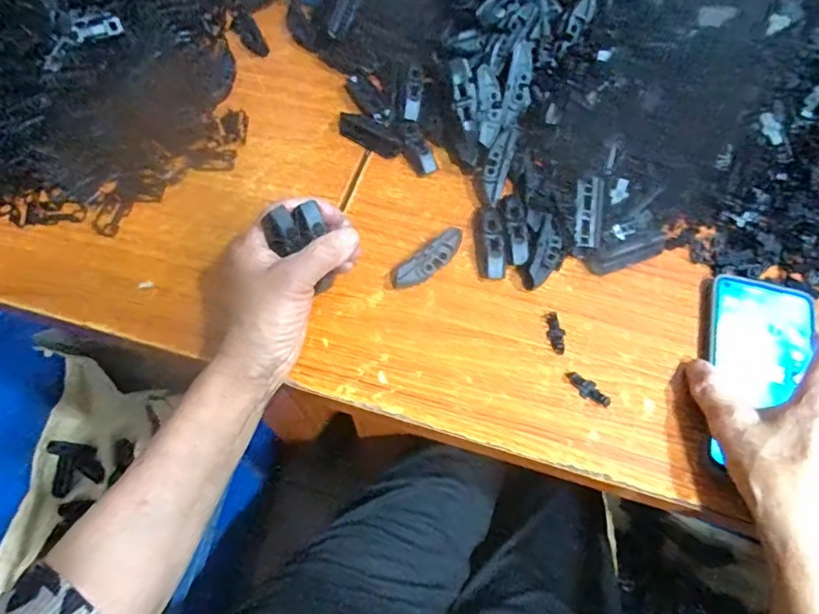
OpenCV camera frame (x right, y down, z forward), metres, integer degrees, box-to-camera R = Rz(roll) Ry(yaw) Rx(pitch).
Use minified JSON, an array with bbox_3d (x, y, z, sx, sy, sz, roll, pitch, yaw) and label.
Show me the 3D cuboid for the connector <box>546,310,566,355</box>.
[{"bbox_3d":[0.114,0.019,0.411,0.013,0.005,0.035,4,62,3],"label":"connector"}]

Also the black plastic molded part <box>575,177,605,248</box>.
[{"bbox_3d":[0.152,-0.080,0.444,0.023,0.007,0.058,5,88,4],"label":"black plastic molded part"}]

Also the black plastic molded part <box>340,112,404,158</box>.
[{"bbox_3d":[-0.037,-0.165,0.506,0.067,0.011,0.025,33,68,17],"label":"black plastic molded part"}]

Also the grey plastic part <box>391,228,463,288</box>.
[{"bbox_3d":[0.017,-0.038,0.431,0.070,0.021,0.020,-38,68,-17],"label":"grey plastic part"}]

